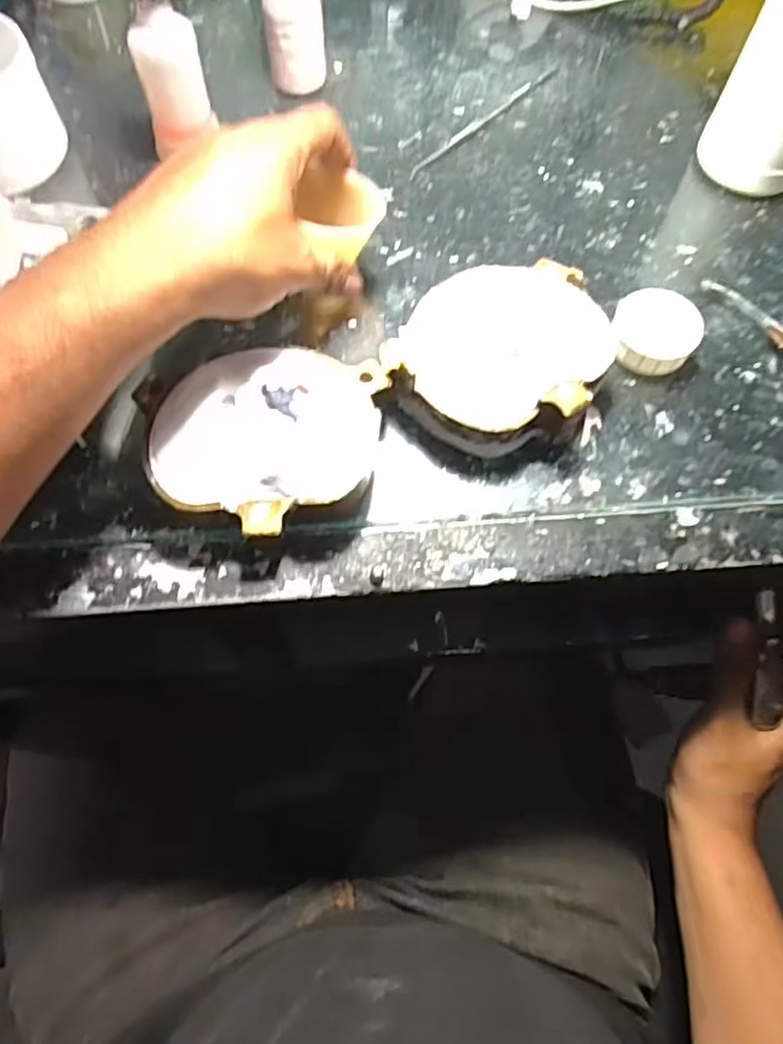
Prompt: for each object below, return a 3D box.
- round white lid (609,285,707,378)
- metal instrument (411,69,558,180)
[{"bbox_3d":[0.143,-0.102,0.353,0.045,0.021,0.045,0,65,-1],"label":"round white lid"},{"bbox_3d":[0.064,-0.275,0.439,0.008,0.004,0.155,40,71,16],"label":"metal instrument"}]

